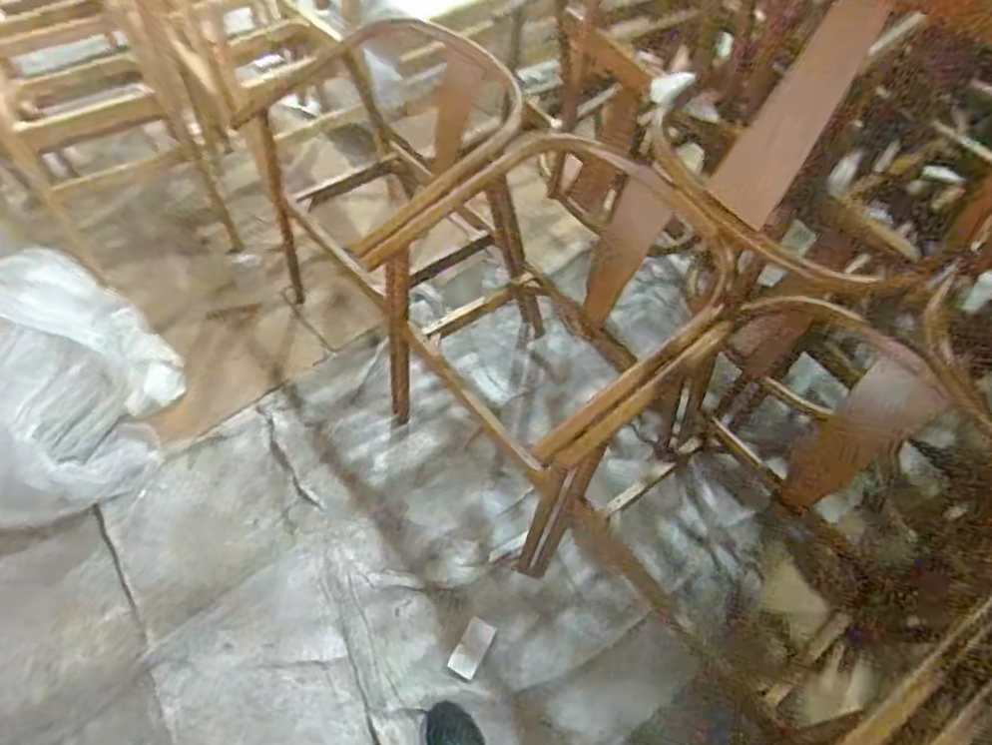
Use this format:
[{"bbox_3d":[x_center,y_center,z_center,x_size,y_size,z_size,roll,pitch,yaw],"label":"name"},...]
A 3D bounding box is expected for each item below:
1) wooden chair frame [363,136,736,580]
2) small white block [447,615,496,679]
[{"bbox_3d":[0.104,-0.061,1.374,0.530,0.642,0.651,-31,64,-21],"label":"wooden chair frame"},{"bbox_3d":[-0.052,0.600,1.350,0.061,0.010,0.115,26,59,14],"label":"small white block"}]

